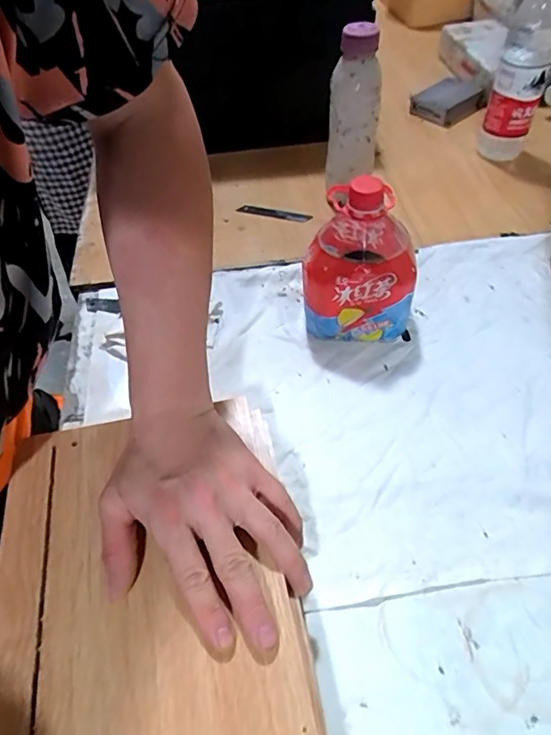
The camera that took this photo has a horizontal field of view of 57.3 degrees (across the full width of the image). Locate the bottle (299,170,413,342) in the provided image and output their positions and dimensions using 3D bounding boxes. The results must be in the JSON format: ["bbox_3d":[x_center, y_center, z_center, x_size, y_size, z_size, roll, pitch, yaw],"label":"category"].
[{"bbox_3d":[0.078,-0.108,0.495,0.099,0.150,0.104,-3,52,1],"label":"bottle"}]

